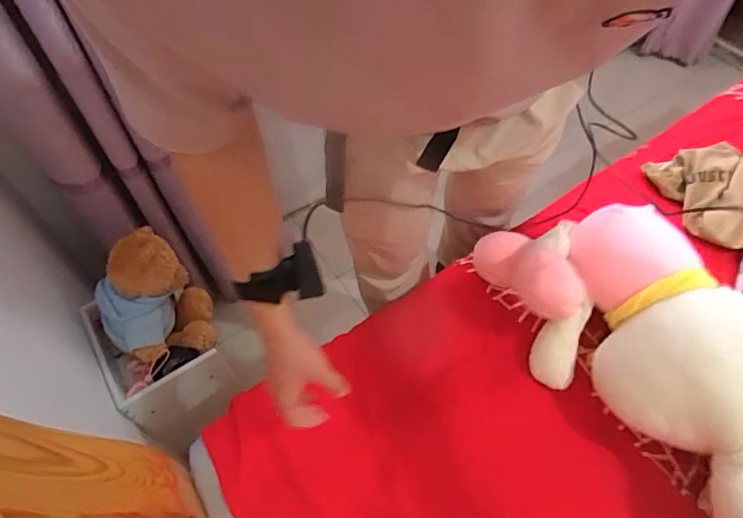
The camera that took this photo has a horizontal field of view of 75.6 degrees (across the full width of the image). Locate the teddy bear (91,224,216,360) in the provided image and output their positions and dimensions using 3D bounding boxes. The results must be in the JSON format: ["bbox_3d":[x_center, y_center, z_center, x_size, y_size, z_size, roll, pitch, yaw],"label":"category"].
[{"bbox_3d":[-0.435,0.093,0.964,0.220,0.185,0.196,37,63,24],"label":"teddy bear"}]

